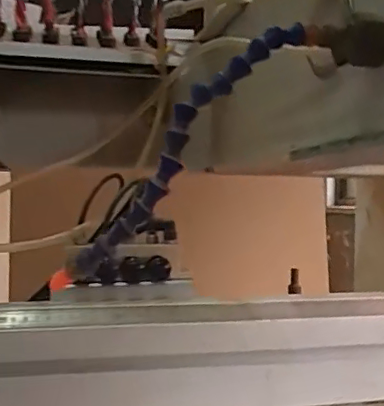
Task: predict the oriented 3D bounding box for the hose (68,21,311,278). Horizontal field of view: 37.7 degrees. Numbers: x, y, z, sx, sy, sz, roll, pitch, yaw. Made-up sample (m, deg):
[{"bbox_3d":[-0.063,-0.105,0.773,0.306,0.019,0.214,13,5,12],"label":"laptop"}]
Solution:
[{"bbox_3d":[-0.005,-0.038,0.359,0.032,0.214,0.030,39,-5,-7],"label":"hose"}]

